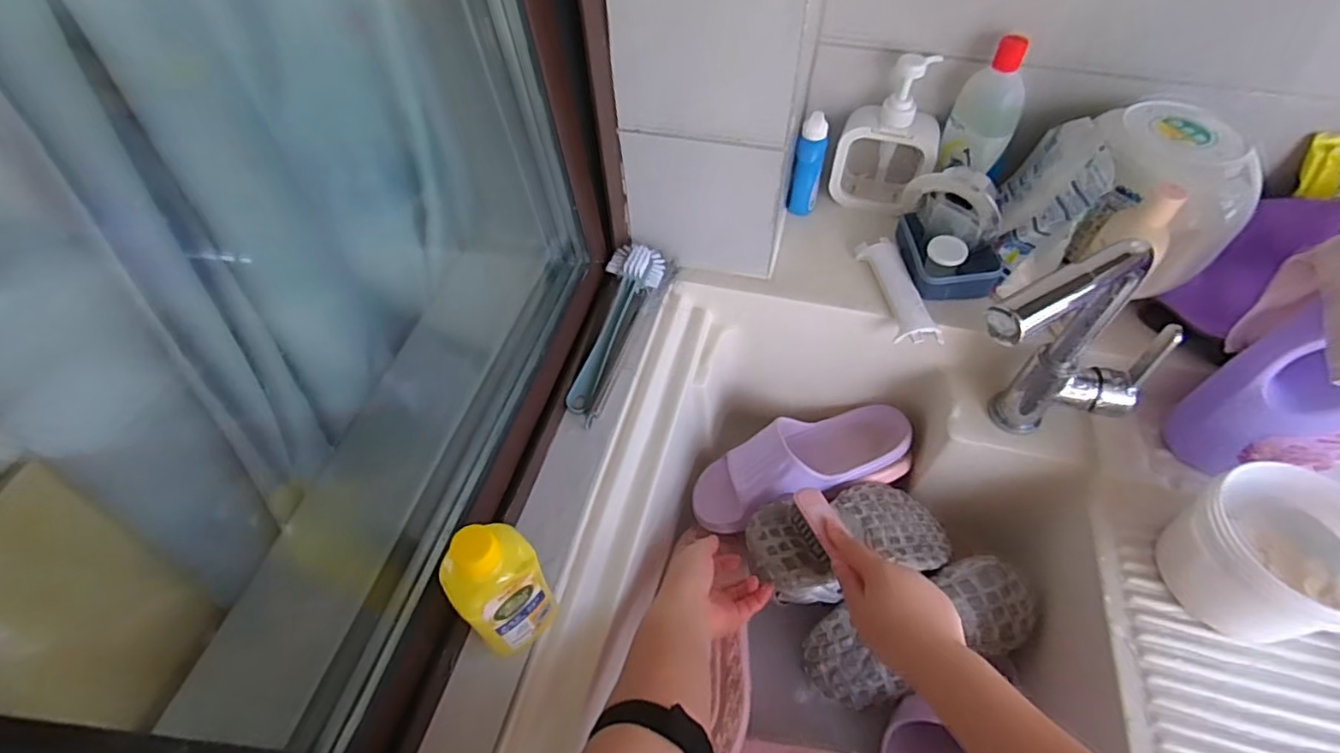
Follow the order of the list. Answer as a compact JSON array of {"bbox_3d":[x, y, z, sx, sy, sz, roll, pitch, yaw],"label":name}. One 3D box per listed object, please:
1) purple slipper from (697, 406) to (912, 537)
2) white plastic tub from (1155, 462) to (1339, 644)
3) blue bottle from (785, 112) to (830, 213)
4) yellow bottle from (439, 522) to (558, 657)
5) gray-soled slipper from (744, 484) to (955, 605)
[{"bbox_3d":[0.149,0.096,0.699,0.250,0.073,0.093,-19,58,-11],"label":"purple slipper"},{"bbox_3d":[0.488,0.149,0.491,0.127,0.096,0.120,-26,59,-15],"label":"white plastic tub"},{"bbox_3d":[0.164,-0.249,0.711,0.034,0.115,0.030,11,36,9],"label":"blue bottle"},{"bbox_3d":[-0.114,0.149,0.421,0.059,0.167,0.047,-32,61,-19],"label":"yellow bottle"},{"bbox_3d":[0.189,0.174,0.643,0.223,0.069,0.103,-6,54,-21],"label":"gray-soled slipper"}]

